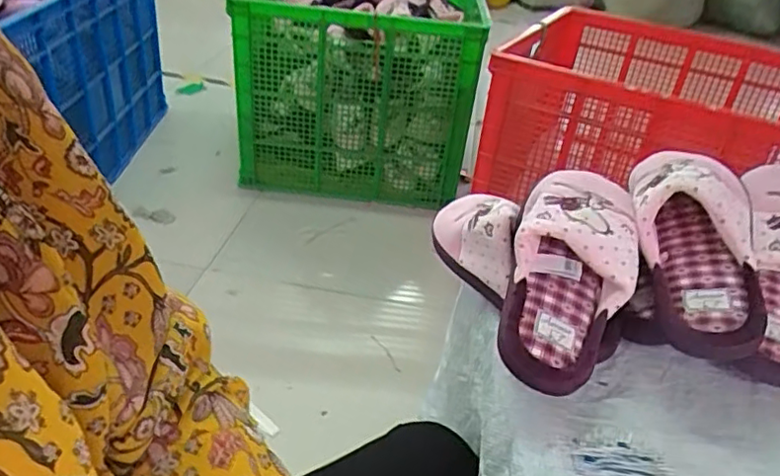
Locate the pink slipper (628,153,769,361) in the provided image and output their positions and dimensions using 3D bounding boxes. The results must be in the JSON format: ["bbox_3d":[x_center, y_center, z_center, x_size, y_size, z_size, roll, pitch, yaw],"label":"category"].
[{"bbox_3d":[0.270,-0.001,0.529,0.105,0.075,0.232,7,56,1],"label":"pink slipper"}]

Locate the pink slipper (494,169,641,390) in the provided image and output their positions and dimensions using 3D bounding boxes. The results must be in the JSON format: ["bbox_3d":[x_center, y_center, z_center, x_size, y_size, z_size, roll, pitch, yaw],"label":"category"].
[{"bbox_3d":[0.155,0.014,0.509,0.103,0.059,0.245,17,59,16],"label":"pink slipper"}]

